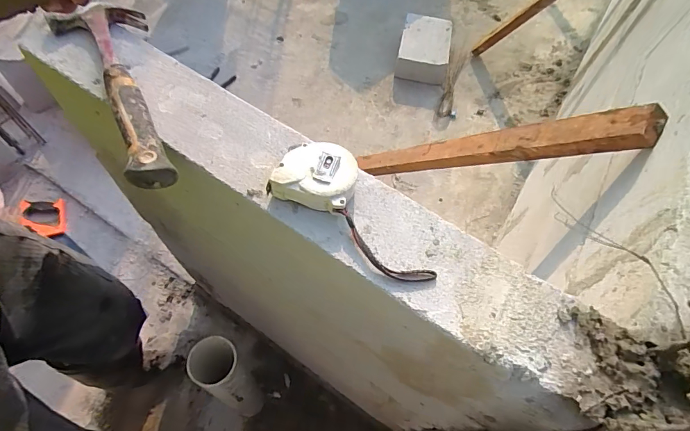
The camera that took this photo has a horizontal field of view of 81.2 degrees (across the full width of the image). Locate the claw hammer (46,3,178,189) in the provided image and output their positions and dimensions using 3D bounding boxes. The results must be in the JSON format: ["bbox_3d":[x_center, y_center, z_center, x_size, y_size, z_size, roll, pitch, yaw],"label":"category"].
[{"bbox_3d":[-0.227,-0.142,0.431,0.092,0.032,0.266,-30,62,-18],"label":"claw hammer"}]

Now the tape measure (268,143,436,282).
[{"bbox_3d":[0.014,-0.007,0.375,0.176,0.047,0.072,31,62,18],"label":"tape measure"}]

